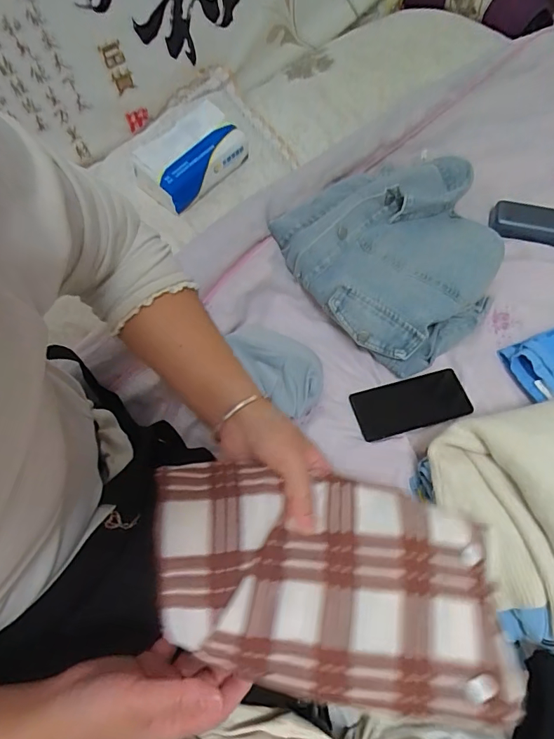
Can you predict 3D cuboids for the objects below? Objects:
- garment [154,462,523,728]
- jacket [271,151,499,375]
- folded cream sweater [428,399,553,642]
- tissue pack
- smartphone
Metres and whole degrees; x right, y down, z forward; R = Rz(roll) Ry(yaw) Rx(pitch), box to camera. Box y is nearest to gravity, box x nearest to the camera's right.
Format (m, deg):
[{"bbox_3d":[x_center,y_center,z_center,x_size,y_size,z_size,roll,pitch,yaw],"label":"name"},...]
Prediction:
[{"bbox_3d":[0.034,0.148,0.311,0.246,0.032,0.141,4,63,5],"label":"garment"},{"bbox_3d":[0.205,-0.188,0.693,0.337,0.101,0.310,-33,66,-14],"label":"jacket"},{"bbox_3d":[0.308,0.151,0.484,0.218,0.078,0.246,-24,64,-9],"label":"folded cream sweater"},{"bbox_3d":[-0.127,-0.327,0.670,0.105,0.074,0.180,32,69,18],"label":"tissue pack"},{"bbox_3d":[0.196,0.051,0.640,0.165,0.008,0.074,-14,63,-5],"label":"smartphone"}]

